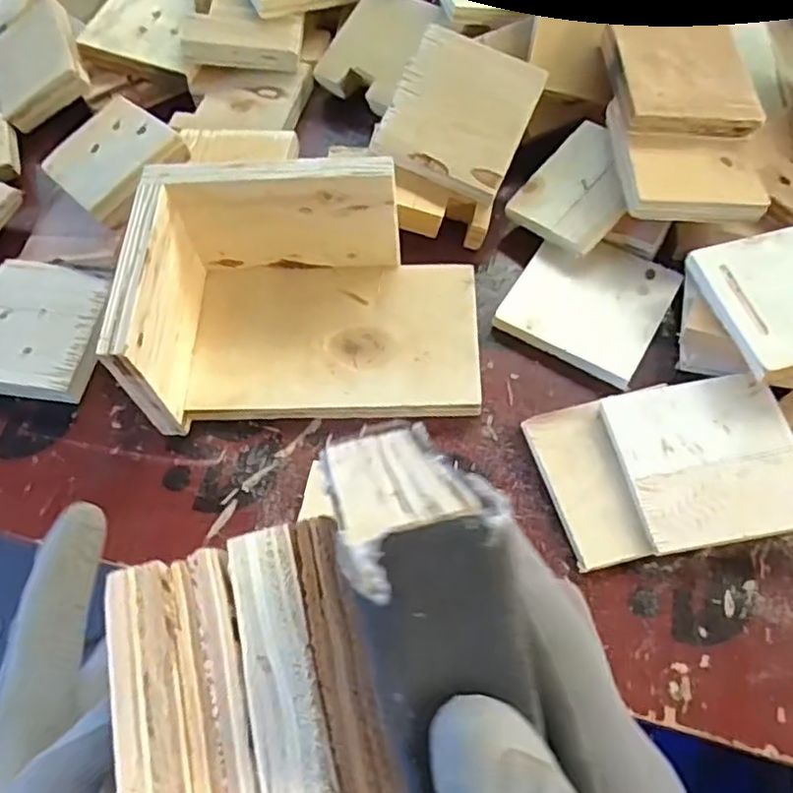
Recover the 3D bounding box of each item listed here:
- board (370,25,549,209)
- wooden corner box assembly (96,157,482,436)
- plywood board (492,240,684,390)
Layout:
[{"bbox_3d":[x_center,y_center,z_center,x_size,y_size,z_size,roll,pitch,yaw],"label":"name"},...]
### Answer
[{"bbox_3d":[0.041,-0.184,0.431,0.087,0.009,0.092,23,90,2],"label":"board"},{"bbox_3d":[-0.047,-0.060,0.379,0.188,0.086,0.131,-3,70,3],"label":"wooden corner box assembly"},{"bbox_3d":[0.123,-0.062,0.421,0.089,0.009,0.089,29,67,13],"label":"plywood board"}]

